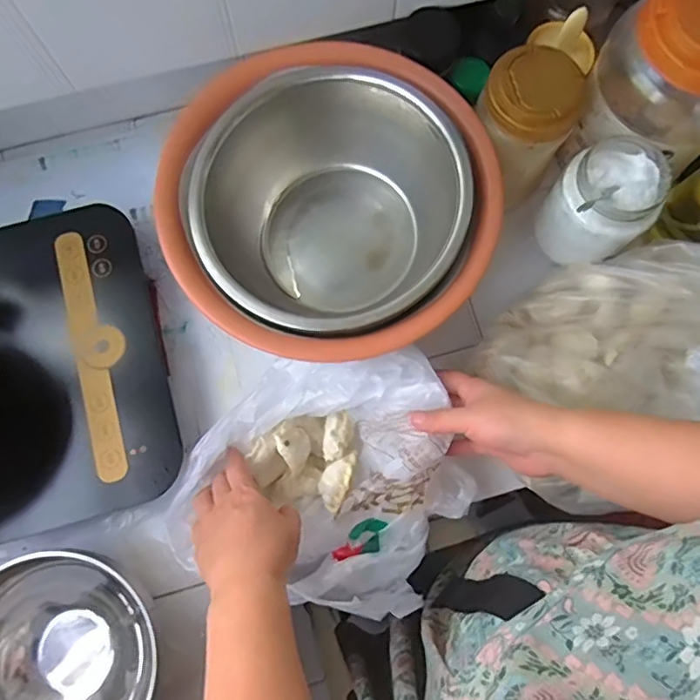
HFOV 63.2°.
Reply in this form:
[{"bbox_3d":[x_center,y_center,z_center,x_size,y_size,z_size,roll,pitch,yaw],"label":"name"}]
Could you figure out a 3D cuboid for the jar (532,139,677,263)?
[{"bbox_3d":[0.244,-0.143,0.553,0.087,0.105,0.092,0,77,-1],"label":"jar"}]

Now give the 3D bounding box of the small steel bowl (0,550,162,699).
[{"bbox_3d":[-0.249,0.262,0.481,0.163,0.067,0.170,0,77,-1],"label":"small steel bowl"}]

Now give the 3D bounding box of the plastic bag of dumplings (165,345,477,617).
[{"bbox_3d":[-0.023,0.122,0.503,0.247,0.084,0.215,-2,77,-2],"label":"plastic bag of dumplings"}]

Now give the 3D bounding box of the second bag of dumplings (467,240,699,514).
[{"bbox_3d":[0.247,0.008,0.521,0.262,0.076,0.194,-34,80,-8],"label":"second bag of dumplings"}]

